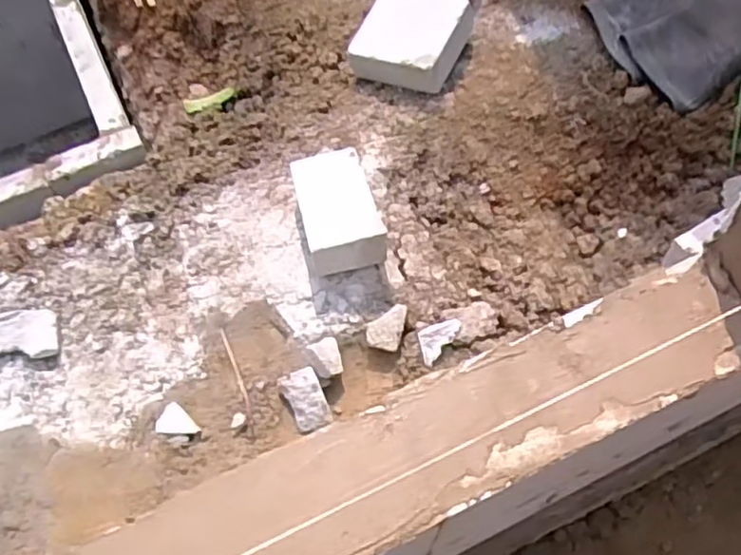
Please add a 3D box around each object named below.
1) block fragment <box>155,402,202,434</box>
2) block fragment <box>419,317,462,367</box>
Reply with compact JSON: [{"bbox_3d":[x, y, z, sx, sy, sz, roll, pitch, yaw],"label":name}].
[{"bbox_3d":[-0.282,0.214,0.969,0.062,0.011,0.045,38,67,20],"label":"block fragment"},{"bbox_3d":[0.111,0.100,1.040,0.065,0.024,0.060,-10,61,-5],"label":"block fragment"}]

